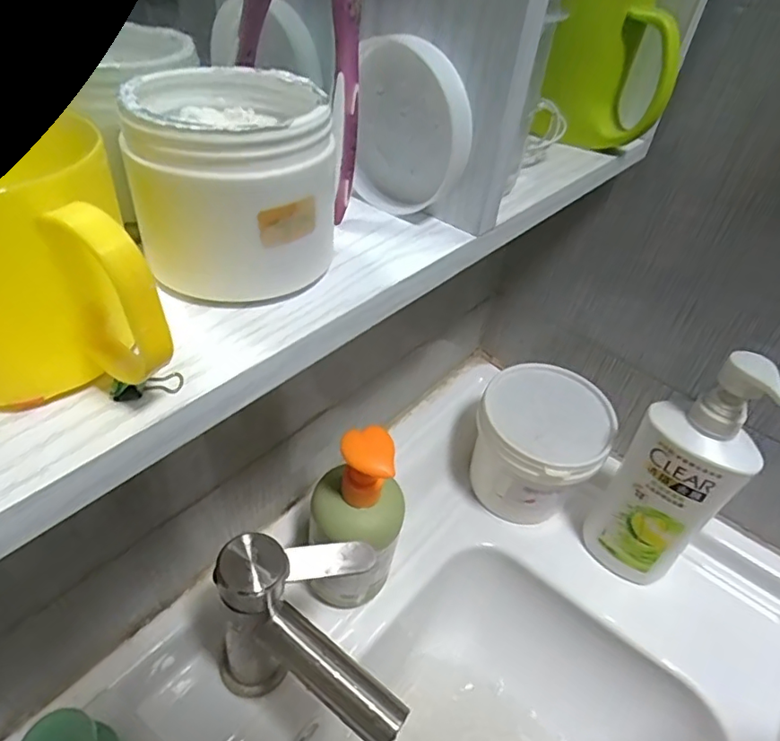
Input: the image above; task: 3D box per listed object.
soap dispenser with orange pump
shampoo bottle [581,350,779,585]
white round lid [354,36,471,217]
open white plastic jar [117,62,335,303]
[{"bbox_3d":[-0.024,0.105,0.423,0.073,0.151,0.058,1,41,-7],"label":"soap dispenser with orange pump"},{"bbox_3d":[0.242,0.090,0.469,0.084,0.243,0.048,25,44,19],"label":"shampoo bottle"},{"bbox_3d":[0.007,-0.118,0.272,0.068,0.077,0.011,31,46,26],"label":"white round lid"},{"bbox_3d":[-0.061,-0.076,0.222,0.076,0.065,0.086,-10,44,-19],"label":"open white plastic jar"}]

